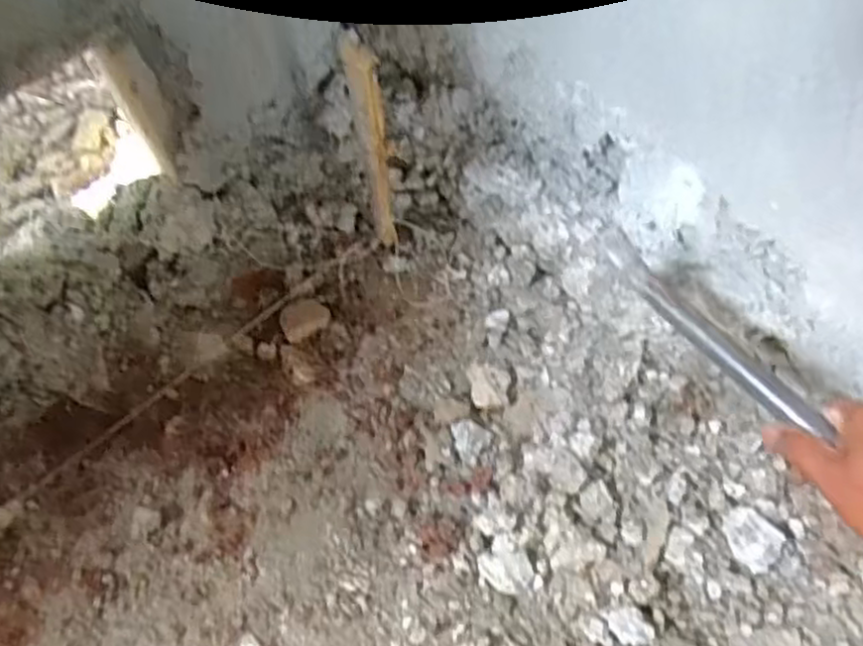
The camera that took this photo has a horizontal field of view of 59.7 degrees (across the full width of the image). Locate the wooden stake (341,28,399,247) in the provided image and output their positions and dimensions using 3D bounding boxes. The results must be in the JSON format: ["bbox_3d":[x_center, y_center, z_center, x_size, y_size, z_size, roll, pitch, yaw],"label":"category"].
[{"bbox_3d":[-0.049,-0.143,0.672,0.024,0.261,0.019,-8,59,-3],"label":"wooden stake"}]

